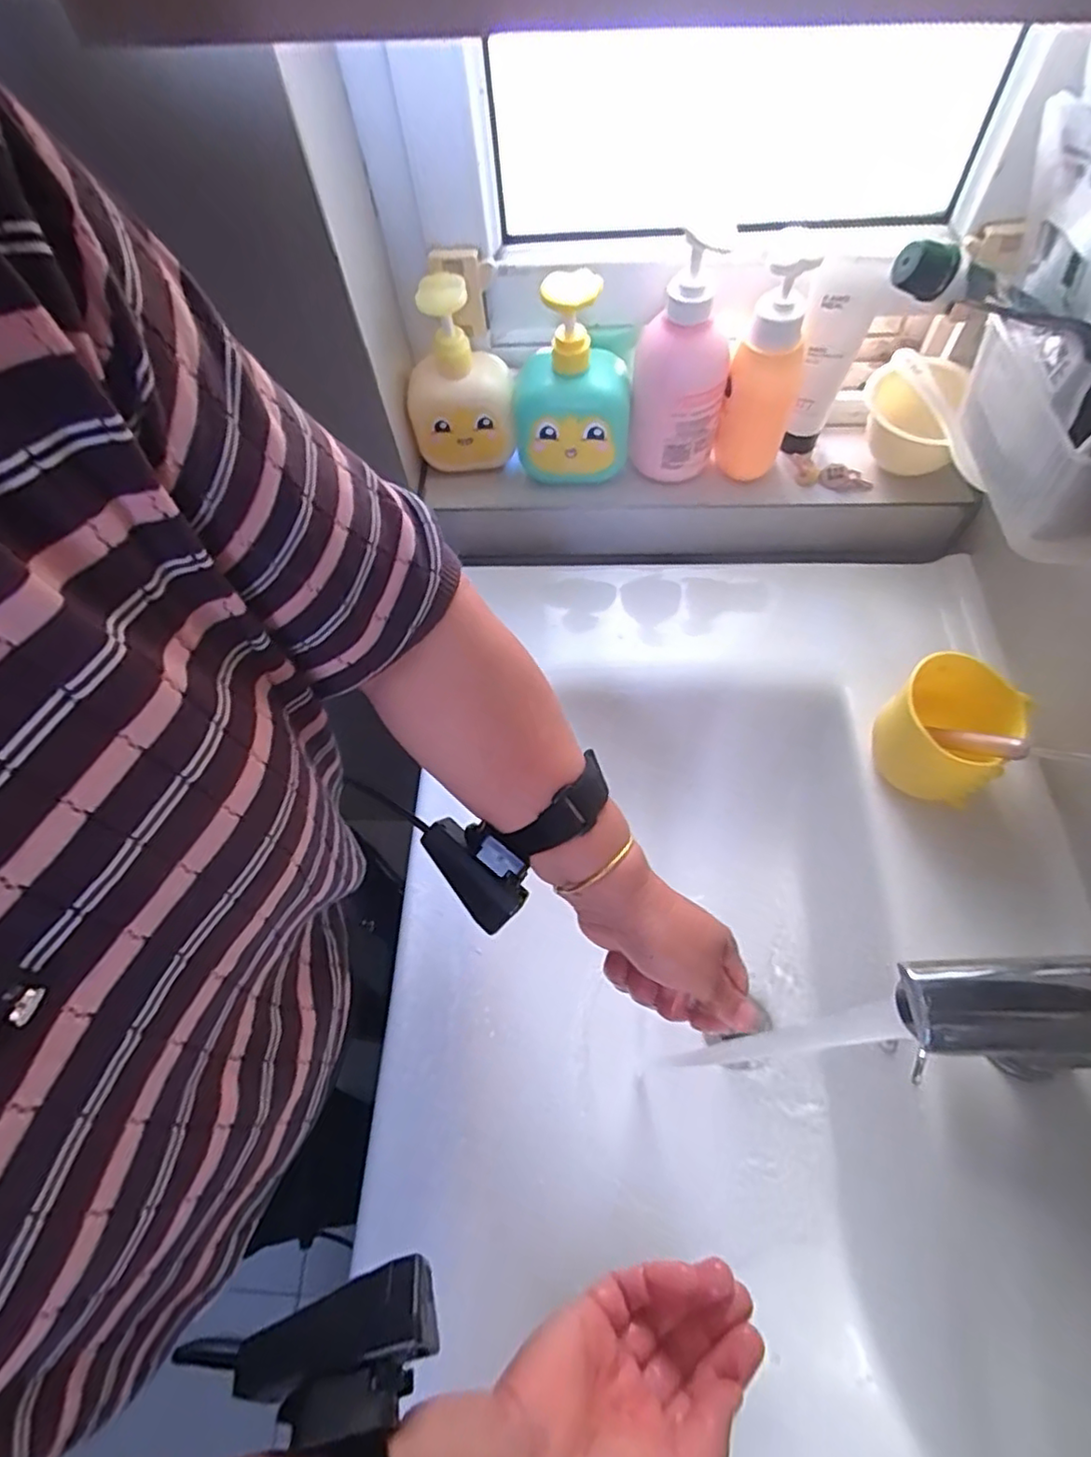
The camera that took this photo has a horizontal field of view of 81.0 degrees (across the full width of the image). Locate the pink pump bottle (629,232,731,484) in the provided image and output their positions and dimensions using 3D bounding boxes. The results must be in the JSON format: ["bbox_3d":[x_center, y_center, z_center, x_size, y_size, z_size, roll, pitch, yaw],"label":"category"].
[{"bbox_3d":[0.113,-0.295,0.541,0.076,0.197,0.063,11,62,10],"label":"pink pump bottle"}]

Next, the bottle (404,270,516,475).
[{"bbox_3d":[-0.077,-0.303,0.559,0.094,0.146,0.055,-1,61,4],"label":"bottle"}]

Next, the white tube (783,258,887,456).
[{"bbox_3d":[0.241,-0.313,0.557,0.049,0.169,0.037,20,64,15],"label":"white tube"}]

